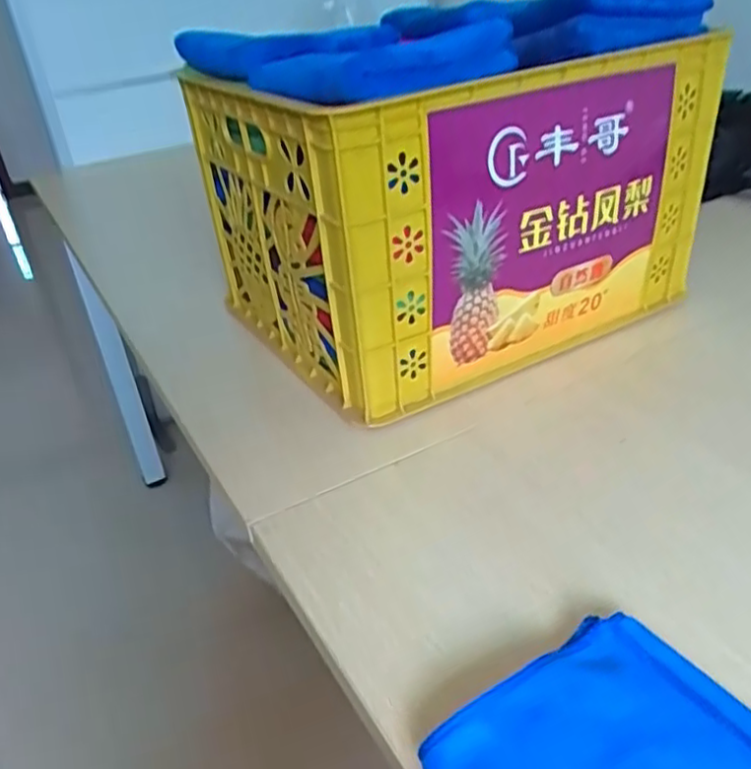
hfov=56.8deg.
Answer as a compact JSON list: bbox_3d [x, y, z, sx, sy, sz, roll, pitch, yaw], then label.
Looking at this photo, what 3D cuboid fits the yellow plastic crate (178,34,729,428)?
[{"bbox_3d":[0.074,-0.225,0.816,0.458,0.286,0.384,-23,35,-25],"label":"yellow plastic crate"}]

